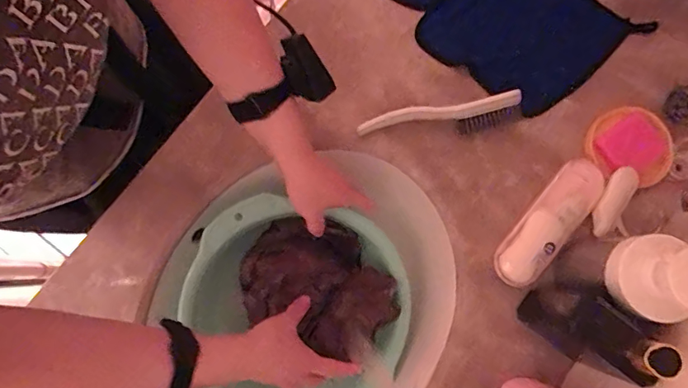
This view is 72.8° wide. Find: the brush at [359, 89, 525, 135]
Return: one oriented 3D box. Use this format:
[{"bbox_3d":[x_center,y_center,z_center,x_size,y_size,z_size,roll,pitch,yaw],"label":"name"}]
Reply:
[{"bbox_3d":[0.116,-0.090,0.568,0.192,0.035,0.034,-7,81,-1],"label":"brush"}]

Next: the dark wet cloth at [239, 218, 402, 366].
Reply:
[{"bbox_3d":[-0.033,0.119,0.605,0.192,0.051,0.157,34,82,6],"label":"dark wet cloth"}]

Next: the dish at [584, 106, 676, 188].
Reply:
[{"bbox_3d":[0.349,-0.064,0.565,0.089,0.026,0.090,0,80,0],"label":"dish"}]

